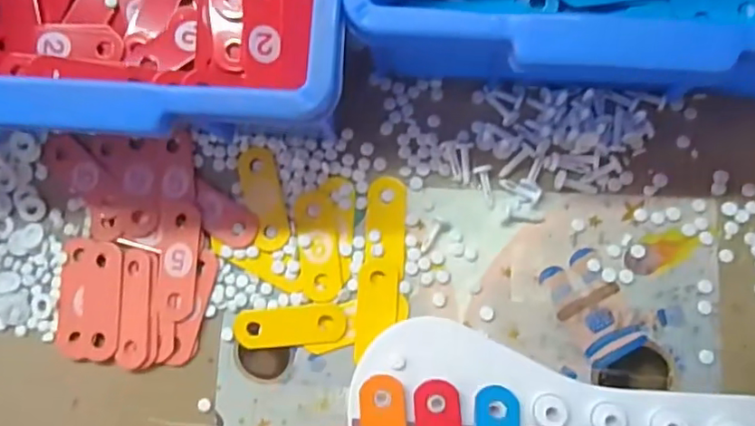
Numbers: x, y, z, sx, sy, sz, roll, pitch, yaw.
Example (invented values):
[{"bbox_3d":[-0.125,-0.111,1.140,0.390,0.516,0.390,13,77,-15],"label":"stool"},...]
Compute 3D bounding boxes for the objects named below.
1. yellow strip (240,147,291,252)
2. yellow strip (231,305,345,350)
[{"bbox_3d":[-0.067,-0.009,0.339,0.022,0.008,0.064,-15,83,4],"label":"yellow strip"},{"bbox_3d":[-0.051,0.066,0.327,0.065,0.004,0.023,-6,84,5],"label":"yellow strip"}]

